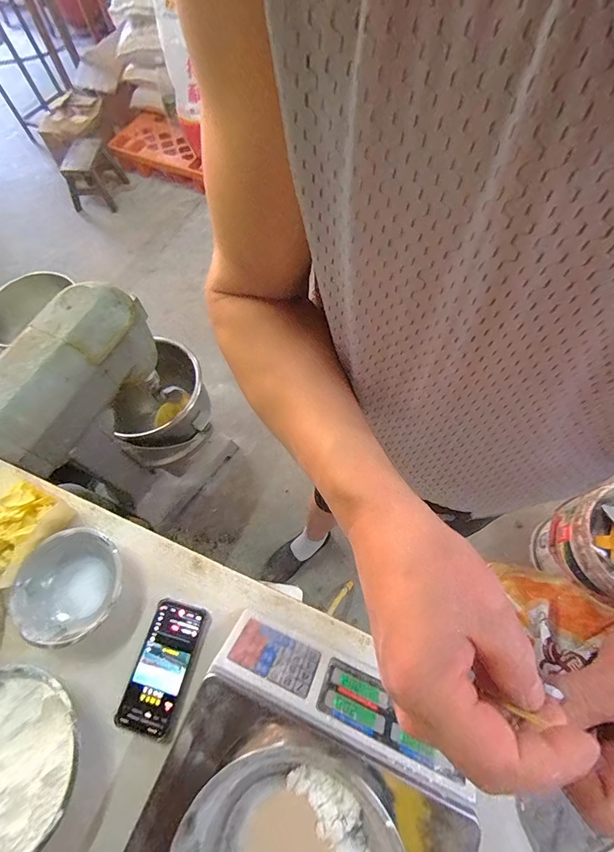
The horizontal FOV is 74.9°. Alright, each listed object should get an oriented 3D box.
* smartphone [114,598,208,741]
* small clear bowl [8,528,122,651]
[{"bbox_3d":[-0.205,0.345,0.577,0.076,0.011,0.165,15,66,9],"label":"smartphone"},{"bbox_3d":[-0.356,0.243,0.610,0.156,0.050,0.160,-19,65,-6],"label":"small clear bowl"}]

